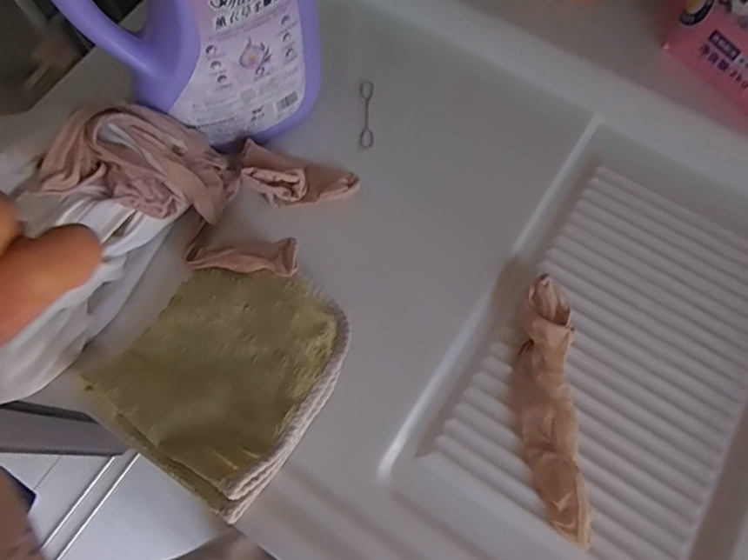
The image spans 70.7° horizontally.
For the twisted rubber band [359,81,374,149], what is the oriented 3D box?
[{"bbox_3d":[-0.007,-0.166,0.528,0.014,0.007,0.078,0,71,1],"label":"twisted rubber band"}]

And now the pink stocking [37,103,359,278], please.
[{"bbox_3d":[-0.119,-0.079,0.416,0.173,0.127,0.125,13,71,5],"label":"pink stocking"}]

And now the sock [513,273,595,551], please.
[{"bbox_3d":[0.137,0.096,0.414,0.045,0.030,0.194,2,71,1],"label":"sock"}]

